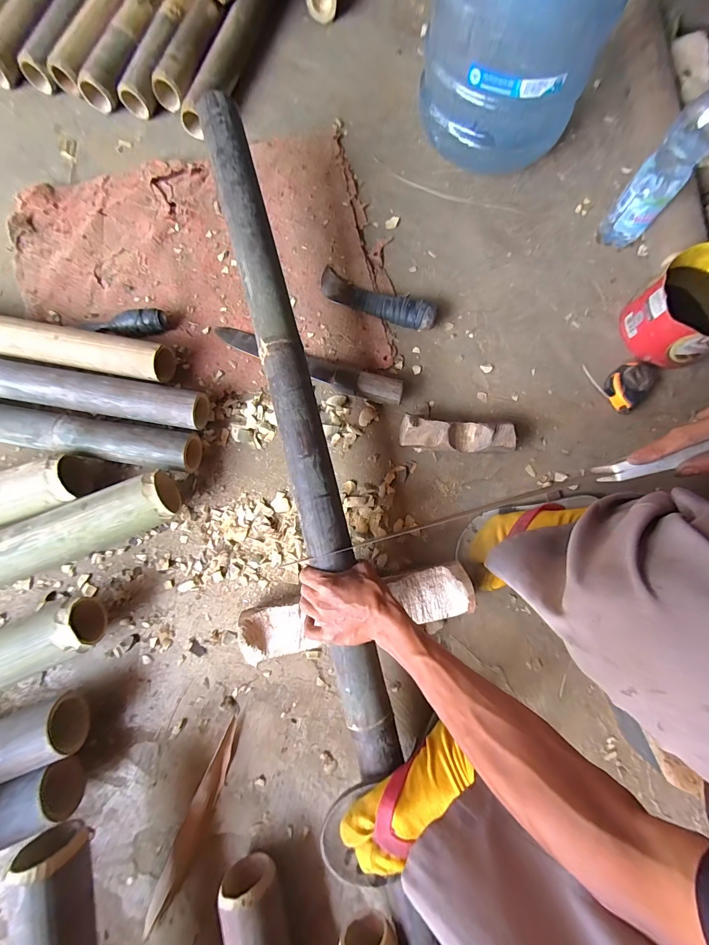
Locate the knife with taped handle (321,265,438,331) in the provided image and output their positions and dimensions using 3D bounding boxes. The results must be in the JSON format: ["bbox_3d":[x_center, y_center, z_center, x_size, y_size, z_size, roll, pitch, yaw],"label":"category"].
[{"bbox_3d":[0.034,-0.286,0.606,0.205,0.038,0.050,27,80,4],"label":"knife with taped handle"}]

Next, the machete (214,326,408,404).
[{"bbox_3d":[-0.075,-0.174,0.581,0.315,0.039,0.051,18,80,3],"label":"machete"}]

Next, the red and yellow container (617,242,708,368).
[{"bbox_3d":[0.504,-0.245,0.559,0.146,0.113,0.136,0,80,-1],"label":"red and yellow container"}]

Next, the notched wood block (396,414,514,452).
[{"bbox_3d":[0.152,-0.055,0.558,0.166,0.046,0.051,7,80,0],"label":"notched wood block"}]

